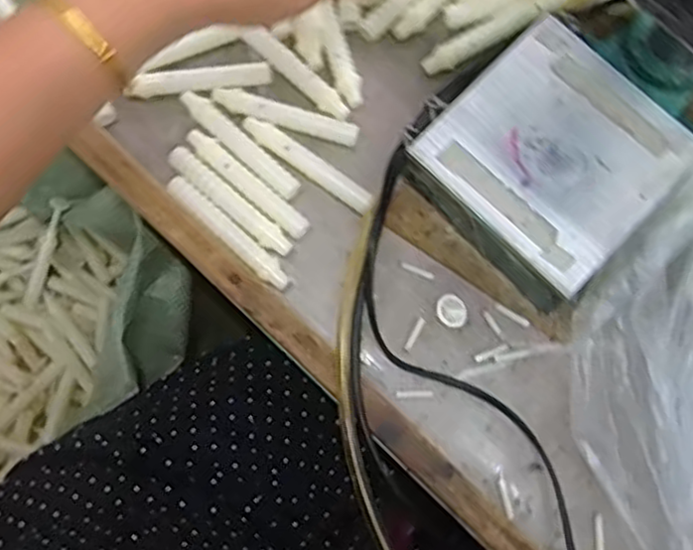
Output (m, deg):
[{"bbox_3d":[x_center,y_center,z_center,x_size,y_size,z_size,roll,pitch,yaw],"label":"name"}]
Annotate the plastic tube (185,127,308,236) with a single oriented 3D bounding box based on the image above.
[{"bbox_3d":[-0.061,-0.055,0.444,0.093,0.013,0.015,41,83,8],"label":"plastic tube"}]

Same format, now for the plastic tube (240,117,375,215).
[{"bbox_3d":[-0.024,-0.068,0.445,0.094,0.011,0.014,37,82,7],"label":"plastic tube"}]

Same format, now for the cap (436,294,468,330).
[{"bbox_3d":[0.063,0.022,0.431,0.018,0.008,0.020,-6,79,0],"label":"cap"}]

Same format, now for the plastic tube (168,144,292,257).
[{"bbox_3d":[-0.071,-0.044,0.442,0.094,0.017,0.014,41,83,8],"label":"plastic tube"}]

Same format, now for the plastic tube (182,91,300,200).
[{"bbox_3d":[-0.066,-0.082,0.448,0.093,0.010,0.015,41,83,8],"label":"plastic tube"}]

